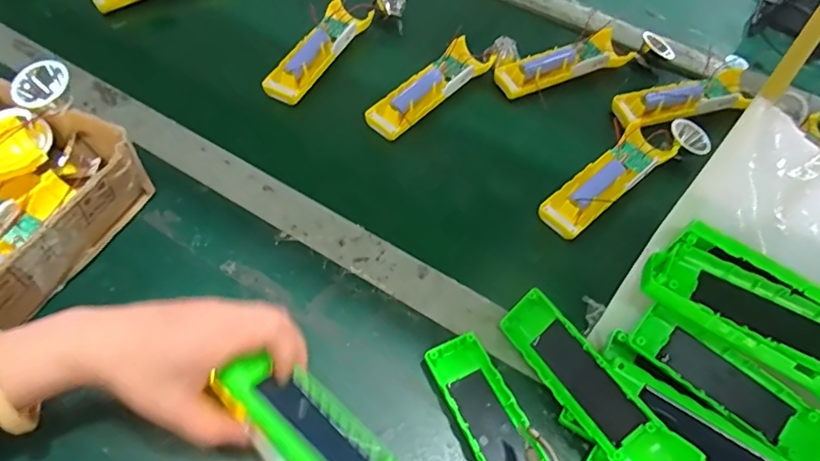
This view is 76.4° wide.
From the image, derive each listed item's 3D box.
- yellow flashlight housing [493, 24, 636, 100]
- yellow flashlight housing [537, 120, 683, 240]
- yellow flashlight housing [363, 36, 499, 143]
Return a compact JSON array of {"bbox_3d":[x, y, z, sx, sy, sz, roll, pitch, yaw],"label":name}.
[{"bbox_3d":[0.173,-0.190,0.592,0.160,0.028,0.047,-19,59,-16],"label":"yellow flashlight housing"},{"bbox_3d":[0.189,-0.048,0.498,0.148,0.025,0.047,-36,66,-25],"label":"yellow flashlight housing"},{"bbox_3d":[0.023,-0.155,0.553,0.046,0.023,0.156,39,62,20],"label":"yellow flashlight housing"}]

